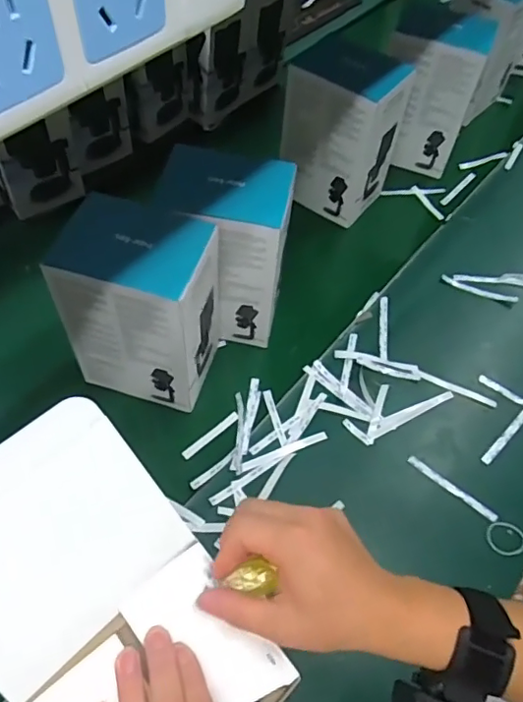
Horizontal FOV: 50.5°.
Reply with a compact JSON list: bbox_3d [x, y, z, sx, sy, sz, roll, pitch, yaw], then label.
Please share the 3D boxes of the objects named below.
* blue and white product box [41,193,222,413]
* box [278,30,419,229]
[{"bbox_3d":[-0.141,-0.054,0.657,0.164,0.241,0.124,14,57,5],"label":"blue and white product box"},{"bbox_3d":[0.127,-0.344,0.882,0.147,0.226,0.127,34,61,17],"label":"box"}]

